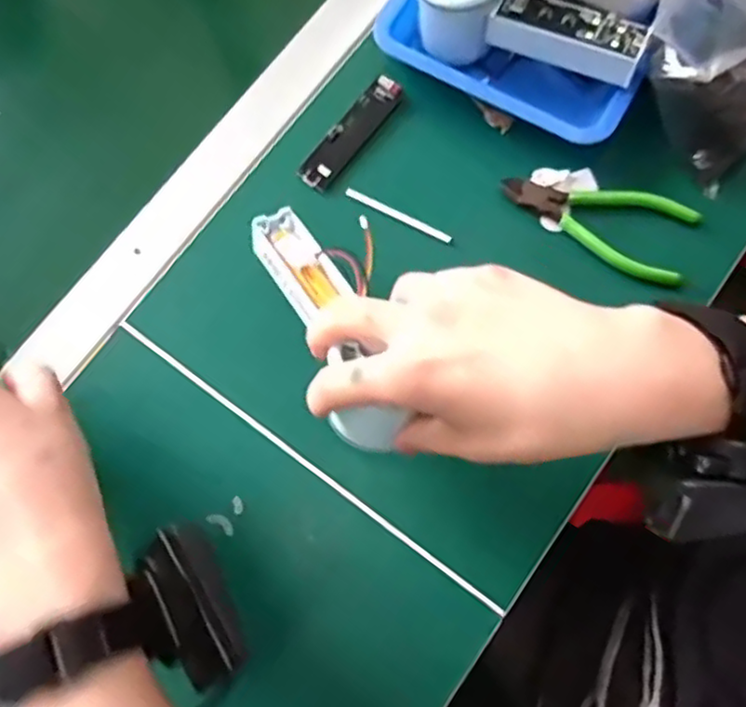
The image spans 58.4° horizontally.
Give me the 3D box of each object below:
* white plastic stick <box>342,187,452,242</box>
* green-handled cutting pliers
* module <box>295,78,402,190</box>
[{"bbox_3d":[0.017,-0.091,0.441,0.076,0.004,0.005,27,79,6],"label":"white plastic stick"},{"bbox_3d":[0.143,-0.086,0.434,0.122,0.009,0.054,17,77,6],"label":"green-handled cutting pliers"},{"bbox_3d":[-0.016,-0.150,0.452,0.025,0.010,0.090,37,80,11],"label":"module"}]

